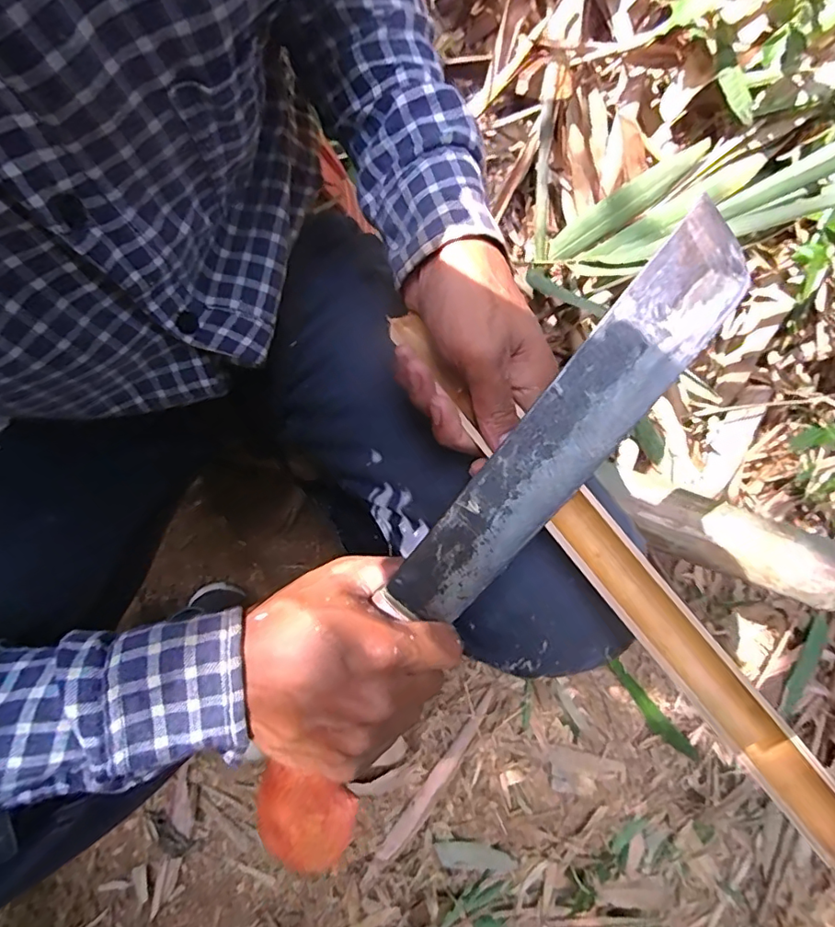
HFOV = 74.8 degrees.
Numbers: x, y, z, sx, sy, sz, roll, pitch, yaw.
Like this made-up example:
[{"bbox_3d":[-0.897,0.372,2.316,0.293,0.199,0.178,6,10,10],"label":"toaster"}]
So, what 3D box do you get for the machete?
[{"bbox_3d":[0.034,0.044,0.277,0.056,0.021,0.381,37,94,12],"label":"machete"}]

